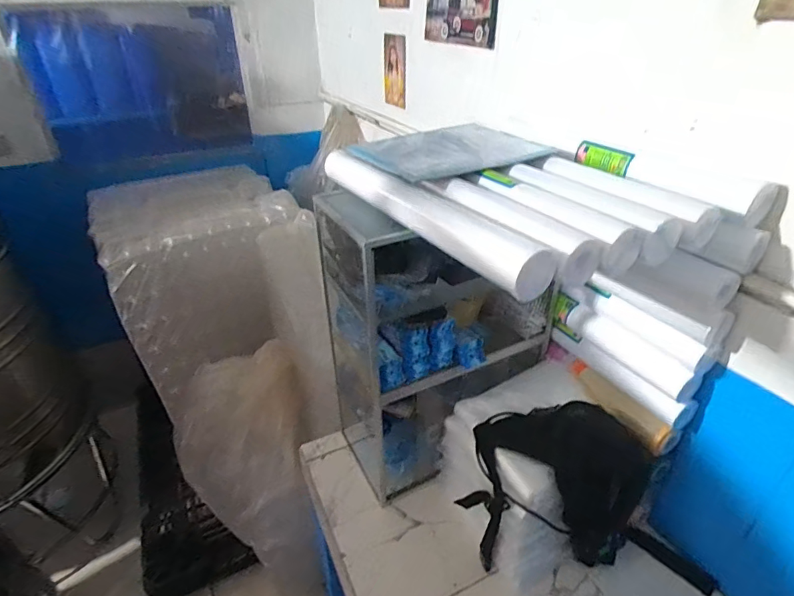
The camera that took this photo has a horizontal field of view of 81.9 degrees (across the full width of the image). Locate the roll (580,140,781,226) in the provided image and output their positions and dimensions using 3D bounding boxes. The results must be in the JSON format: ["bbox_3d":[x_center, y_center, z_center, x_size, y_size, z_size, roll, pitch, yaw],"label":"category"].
[{"bbox_3d":[0.404,-0.184,0.698,0.072,0.052,0.290,-23,39,-30],"label":"roll"}]

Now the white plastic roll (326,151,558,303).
[{"bbox_3d":[0.017,-0.129,0.661,0.059,0.060,0.481,-21,37,-27],"label":"white plastic roll"}]

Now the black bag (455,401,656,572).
[{"bbox_3d":[0.286,0.337,0.826,0.326,0.244,0.160,-5,33,-5],"label":"black bag"}]

